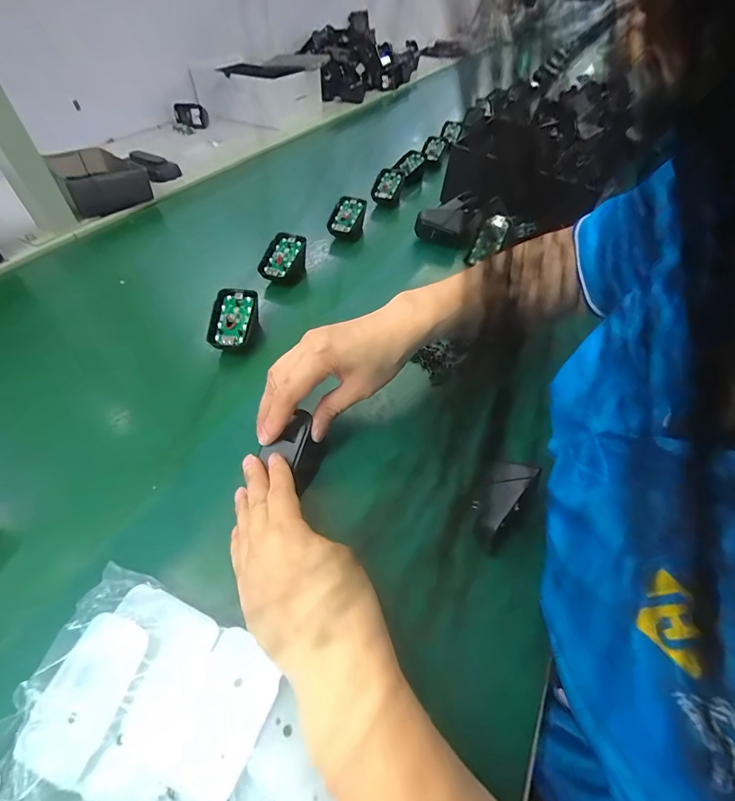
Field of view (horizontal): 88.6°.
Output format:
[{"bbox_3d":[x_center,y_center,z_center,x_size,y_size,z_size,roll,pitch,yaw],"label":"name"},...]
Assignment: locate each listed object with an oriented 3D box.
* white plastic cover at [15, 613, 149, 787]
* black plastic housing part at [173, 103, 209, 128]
[{"bbox_3d":[-0.155,0.158,0.205,0.043,0.005,0.069,13,51,11],"label":"white plastic cover"},{"bbox_3d":[-0.407,-0.660,0.873,0.070,0.042,0.029,0,50,0],"label":"black plastic housing part"}]

